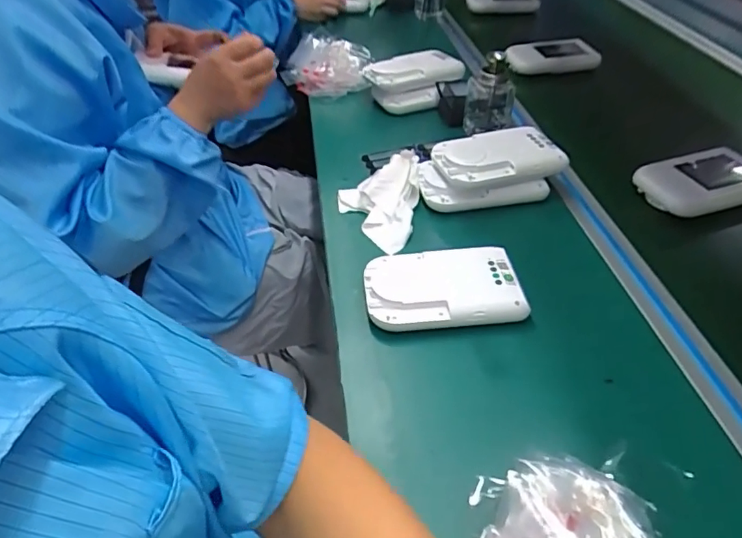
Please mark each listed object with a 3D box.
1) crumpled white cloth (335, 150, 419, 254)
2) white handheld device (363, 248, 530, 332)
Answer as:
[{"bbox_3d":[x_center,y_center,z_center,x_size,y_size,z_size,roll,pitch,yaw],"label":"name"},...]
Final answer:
[{"bbox_3d":[0.007,-0.090,0.618,0.100,0.033,0.158,2,44,6],"label":"crumpled white cloth"},{"bbox_3d":[0.071,0.019,0.506,0.150,0.027,0.088,-3,44,1],"label":"white handheld device"}]

